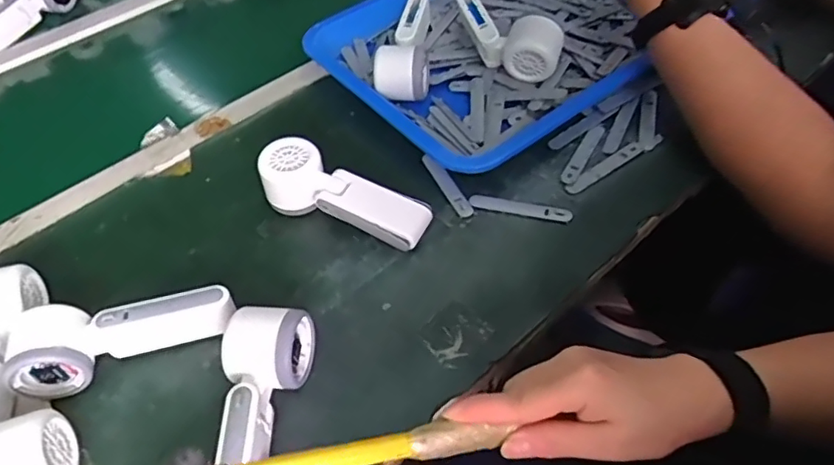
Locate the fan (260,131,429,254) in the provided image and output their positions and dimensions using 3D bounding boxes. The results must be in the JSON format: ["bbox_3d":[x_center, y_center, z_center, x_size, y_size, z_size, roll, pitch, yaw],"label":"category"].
[{"bbox_3d":[-0.068,-0.032,0.551,0.164,0.045,0.052,24,55,9],"label":"fan"}]

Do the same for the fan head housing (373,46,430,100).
[{"bbox_3d":[-0.017,-0.175,0.646,0.059,0.048,0.057,-4,49,3],"label":"fan head housing"}]

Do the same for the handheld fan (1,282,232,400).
[{"bbox_3d":[-0.229,0.080,0.469,0.164,0.057,0.055,-14,49,-6],"label":"handheld fan"}]

